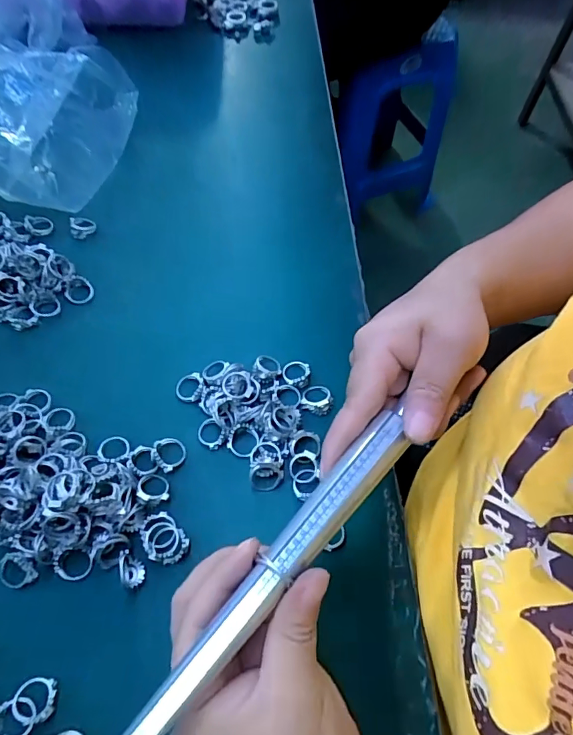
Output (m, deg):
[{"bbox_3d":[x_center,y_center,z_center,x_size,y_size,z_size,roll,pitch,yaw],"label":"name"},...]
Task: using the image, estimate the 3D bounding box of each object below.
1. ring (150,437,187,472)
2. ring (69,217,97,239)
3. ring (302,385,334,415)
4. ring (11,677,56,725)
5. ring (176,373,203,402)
[{"bbox_3d":[-0.083,0.060,0.325,0.022,0.010,0.022,0,62,-1],"label":"ring"},{"bbox_3d":[-0.189,-0.130,0.425,0.022,0.010,0.019,-15,63,-9],"label":"ring"},{"bbox_3d":[0.024,0.023,0.347,0.023,0.010,0.022,0,62,-1],"label":"ring"},{"bbox_3d":[-0.140,0.185,0.256,0.022,0.008,0.021,0,62,-1],"label":"ring"},{"bbox_3d":[-0.075,0.015,0.352,0.021,0.008,0.023,0,62,-1],"label":"ring"}]

